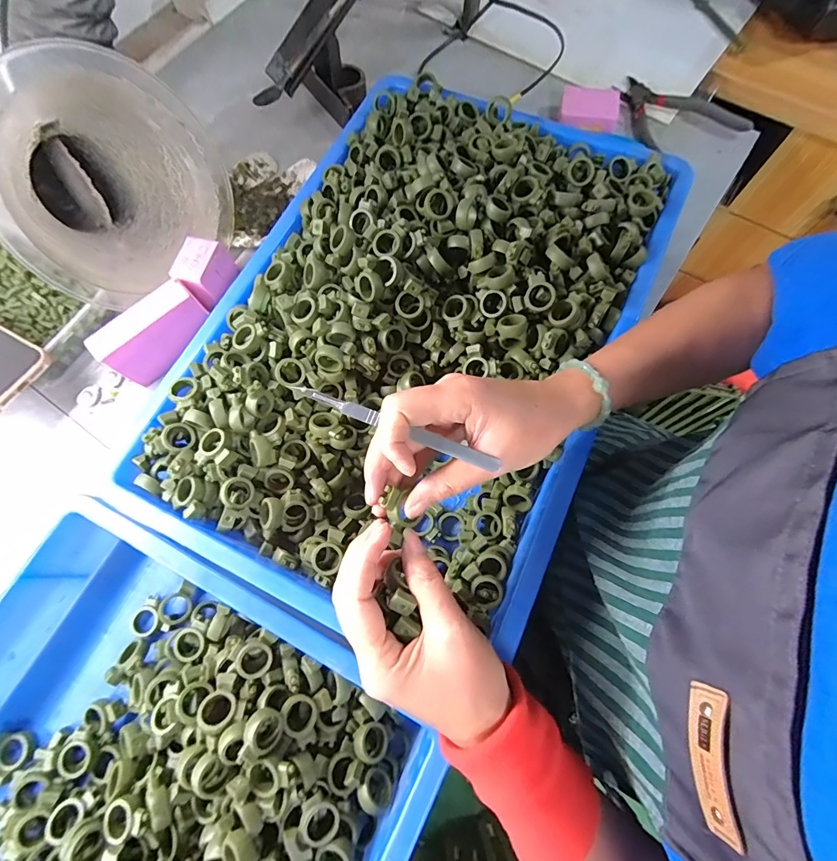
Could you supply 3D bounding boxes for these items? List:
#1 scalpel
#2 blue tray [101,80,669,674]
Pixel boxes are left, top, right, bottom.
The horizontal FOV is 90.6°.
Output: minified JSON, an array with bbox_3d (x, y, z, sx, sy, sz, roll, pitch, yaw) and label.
[{"bbox_3d":[-0.017,-0.004,0.259,0.136,0.005,0.009,21,74,7],"label":"scalpel"},{"bbox_3d":[0.006,-0.109,0.406,0.379,0.087,0.551,21,74,8],"label":"blue tray"}]

